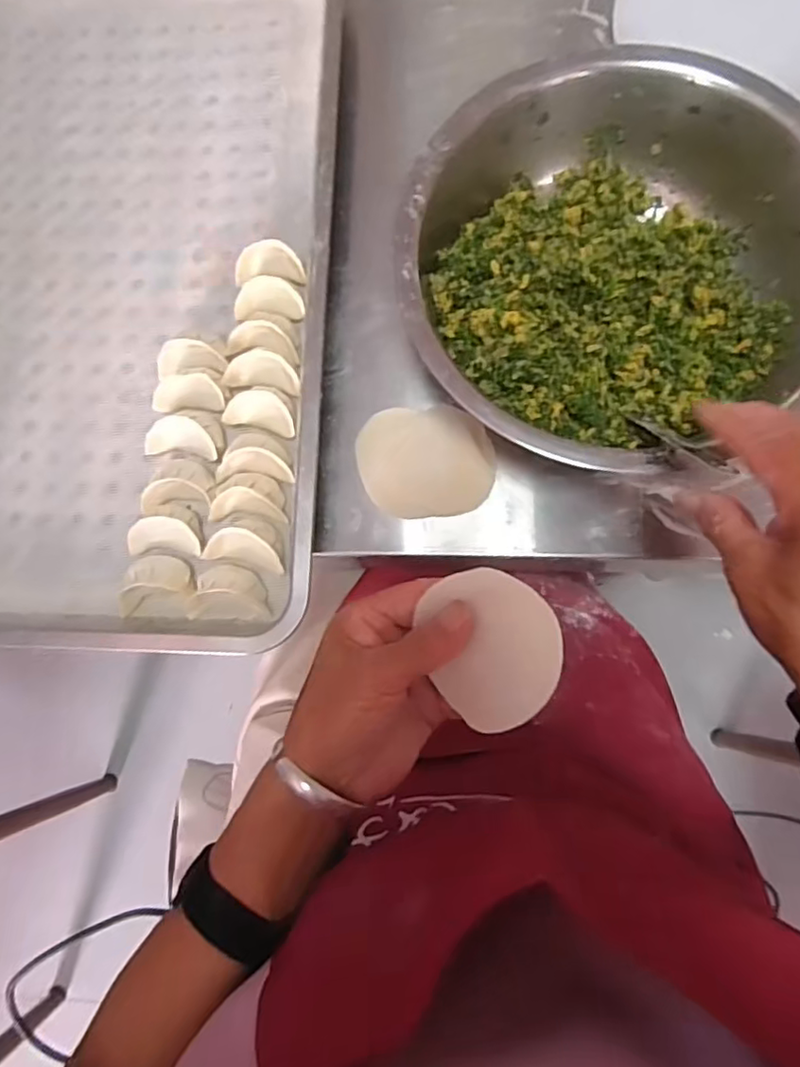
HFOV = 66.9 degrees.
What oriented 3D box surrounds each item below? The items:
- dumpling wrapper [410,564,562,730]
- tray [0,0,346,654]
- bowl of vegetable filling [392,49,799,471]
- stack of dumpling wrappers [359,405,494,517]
[{"bbox_3d":[0.045,0.057,0.299,0.065,0.012,0.077,-12,78,31],"label":"dumpling wrapper"},{"bbox_3d":[-0.256,-0.217,0.468,0.408,0.068,0.587,1,79,2],"label":"tray"},{"bbox_3d":[0.141,-0.173,0.413,0.271,0.091,0.268,0,79,1],"label":"bowl of vegetable filling"},{"bbox_3d":[0.019,-0.051,0.440,0.095,0.015,0.078,-2,79,1],"label":"stack of dumpling wrappers"}]

